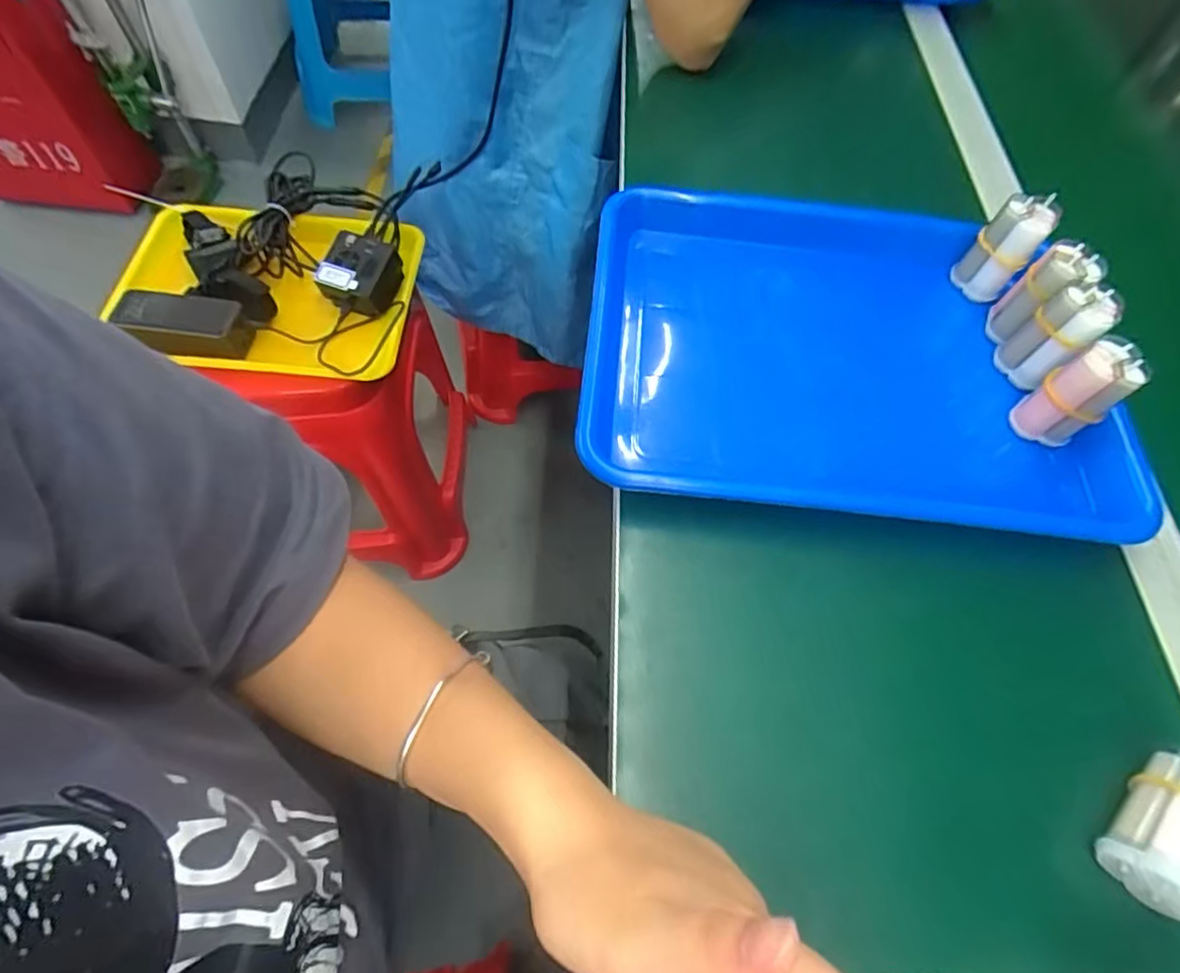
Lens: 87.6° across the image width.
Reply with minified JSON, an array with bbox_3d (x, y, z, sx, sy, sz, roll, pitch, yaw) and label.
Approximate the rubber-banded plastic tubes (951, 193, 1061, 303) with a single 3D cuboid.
[{"bbox_3d":[0.288,-0.166,0.430,0.036,0.066,0.029,37,66,15],"label":"rubber-banded plastic tubes"}]

